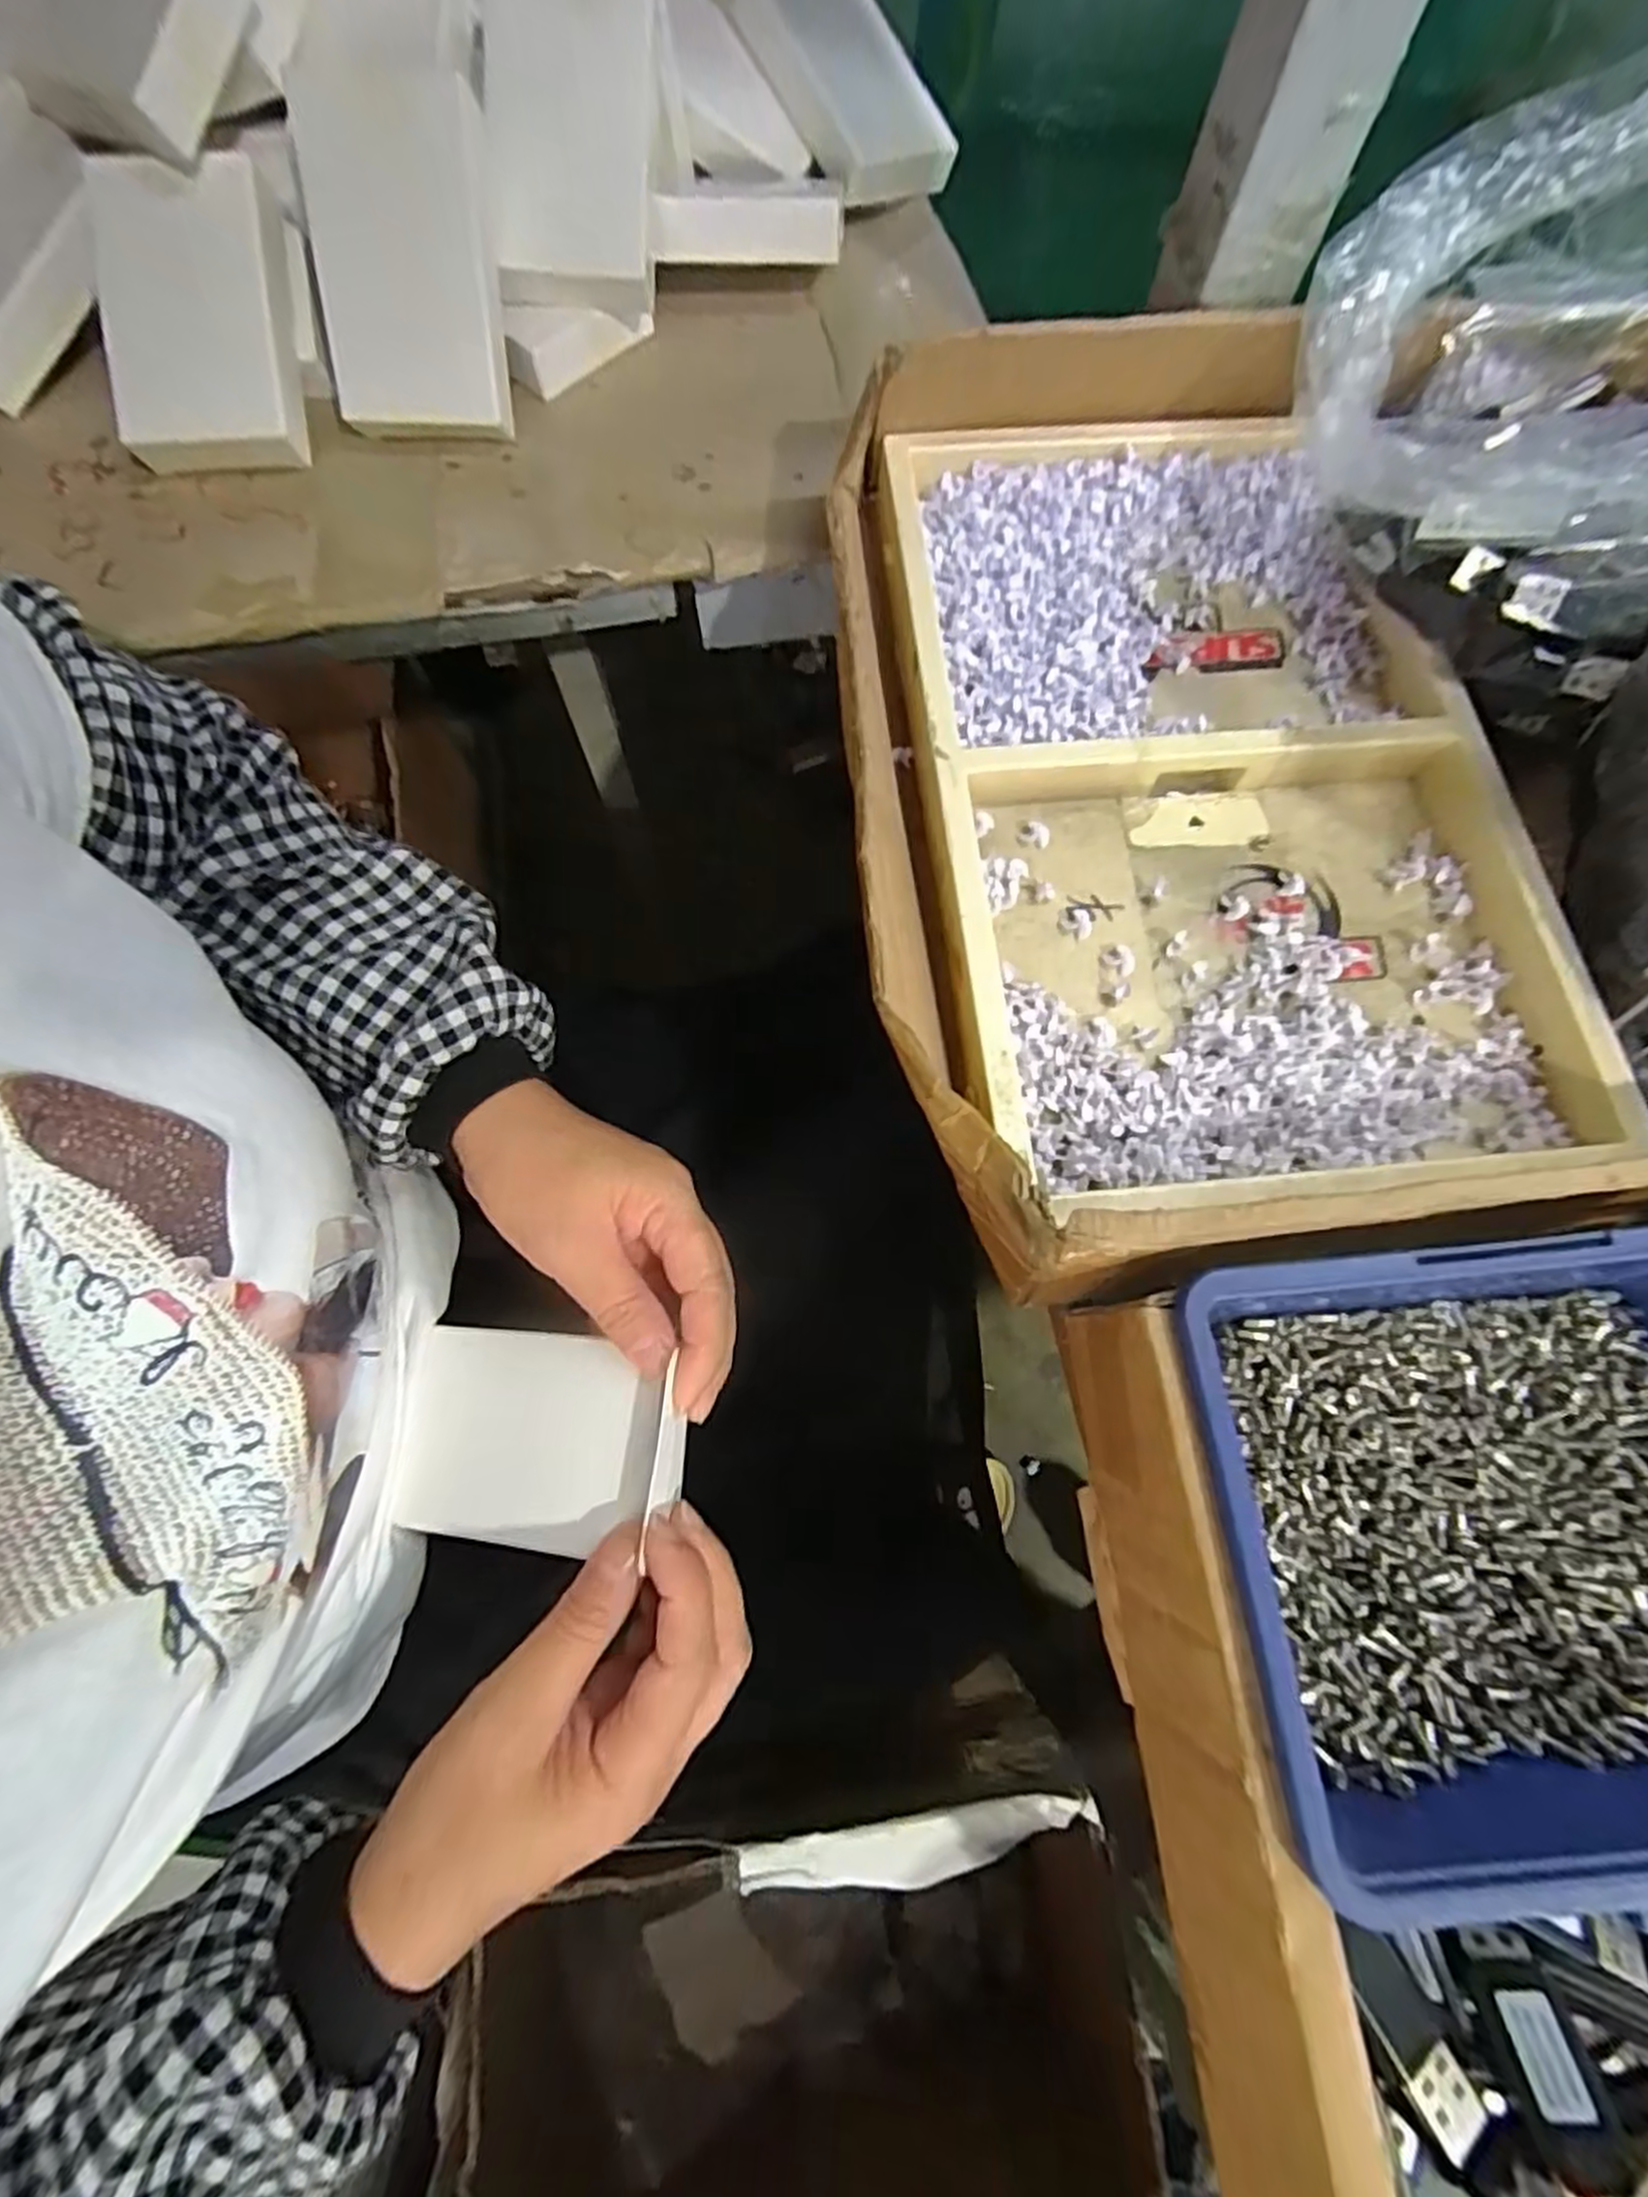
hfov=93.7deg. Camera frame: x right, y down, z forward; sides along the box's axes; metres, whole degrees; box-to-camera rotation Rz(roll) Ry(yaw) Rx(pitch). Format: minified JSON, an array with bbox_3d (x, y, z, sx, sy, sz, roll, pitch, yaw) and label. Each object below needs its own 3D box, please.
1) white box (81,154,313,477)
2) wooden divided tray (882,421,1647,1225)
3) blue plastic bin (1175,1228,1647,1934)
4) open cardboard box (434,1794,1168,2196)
[{"bbox_3d":[-0.285,-0.352,0.349,0.081,0.017,0.123,-5,94,0],"label":"white box"},{"bbox_3d":[0.131,-0.122,0.268,0.185,0.044,0.314,-7,71,-2],"label":"wooden divided tray"},{"bbox_3d":[0.161,0.099,0.182,0.143,0.048,0.122,-5,71,-2],"label":"blue plastic bin"},{"bbox_3d":[-0.030,0.648,0.572,0.417,0.274,0.273,-10,71,-3],"label":"open cardboard box"}]

